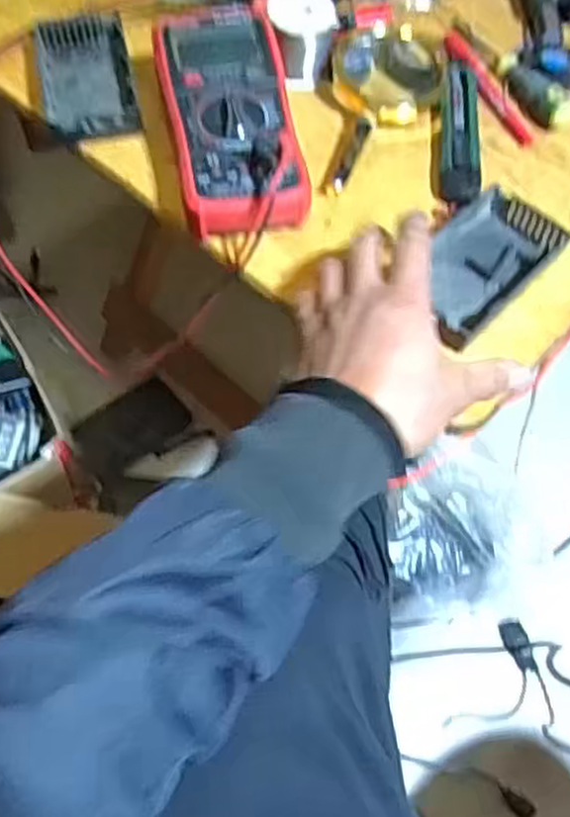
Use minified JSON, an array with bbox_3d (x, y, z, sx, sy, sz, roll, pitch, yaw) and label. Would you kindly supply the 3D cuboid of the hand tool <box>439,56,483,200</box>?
[{"bbox_3d":[0.134,-0.210,0.570,0.027,0.016,0.154,7,59,1],"label":"hand tool"}]

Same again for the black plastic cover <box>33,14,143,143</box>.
[{"bbox_3d":[-0.155,-0.260,0.585,0.069,0.023,0.123,-10,61,-9],"label":"black plastic cover"}]

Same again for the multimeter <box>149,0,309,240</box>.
[{"bbox_3d":[-0.039,-0.203,0.535,0.089,0.054,0.198,-8,60,-8],"label":"multimeter"}]

